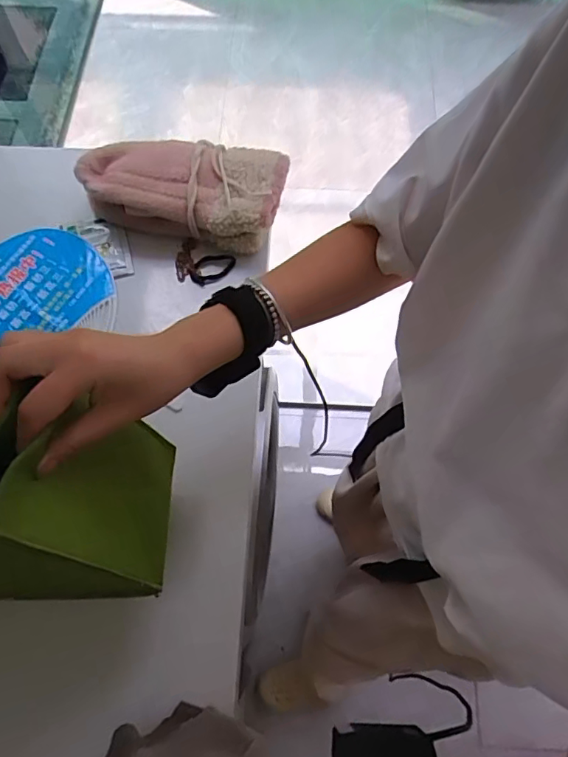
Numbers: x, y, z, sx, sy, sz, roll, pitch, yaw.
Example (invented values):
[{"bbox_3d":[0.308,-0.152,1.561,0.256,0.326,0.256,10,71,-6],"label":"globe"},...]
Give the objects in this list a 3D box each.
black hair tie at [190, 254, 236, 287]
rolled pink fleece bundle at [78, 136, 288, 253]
[{"bbox_3d":[-0.086,-0.134,0.620,0.058,0.007,0.035,-26,70,-9],"label":"black hair tie"},{"bbox_3d":[-0.121,-0.224,0.613,0.236,0.068,0.107,8,68,4],"label":"rolled pink fleece bundle"}]

